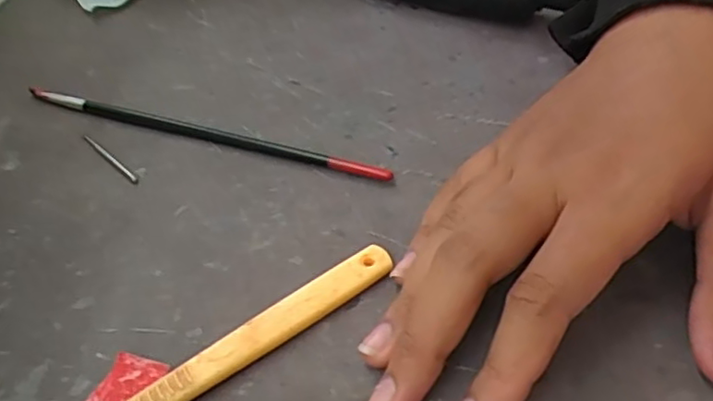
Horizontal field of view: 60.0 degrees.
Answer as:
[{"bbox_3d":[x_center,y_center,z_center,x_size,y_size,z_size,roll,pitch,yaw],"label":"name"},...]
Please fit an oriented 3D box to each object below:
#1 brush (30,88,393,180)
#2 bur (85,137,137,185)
[{"bbox_3d":[-0.066,-0.029,0.256,0.168,0.006,0.006,14,50,16],"label":"brush"},{"bbox_3d":[-0.100,-0.018,0.249,0.039,0.004,0.004,34,58,30],"label":"bur"}]

